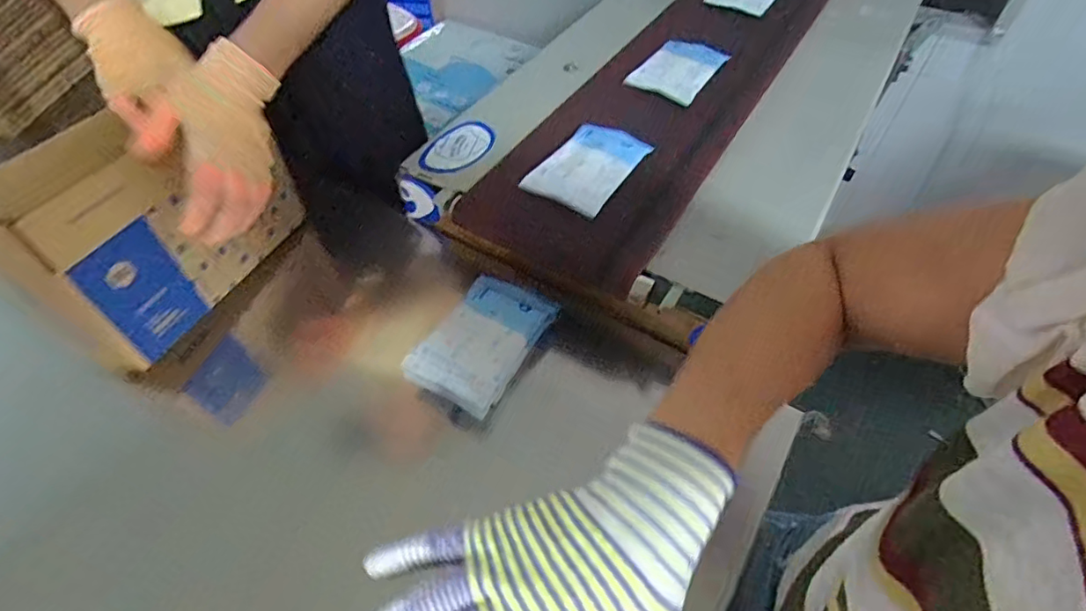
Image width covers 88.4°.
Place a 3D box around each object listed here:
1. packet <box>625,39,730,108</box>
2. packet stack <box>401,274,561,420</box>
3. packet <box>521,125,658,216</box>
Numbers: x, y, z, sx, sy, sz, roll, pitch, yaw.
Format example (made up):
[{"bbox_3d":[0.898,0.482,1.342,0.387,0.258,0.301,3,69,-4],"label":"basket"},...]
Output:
[{"bbox_3d":[0.175,-0.303,0.705,0.079,0.020,0.136,30,59,21],"label":"packet"},{"bbox_3d":[-0.054,0.037,0.536,0.089,0.044,0.139,27,58,19],"label":"packet stack"},{"bbox_3d":[0.050,-0.149,0.585,0.079,0.018,0.134,27,58,19],"label":"packet"}]

